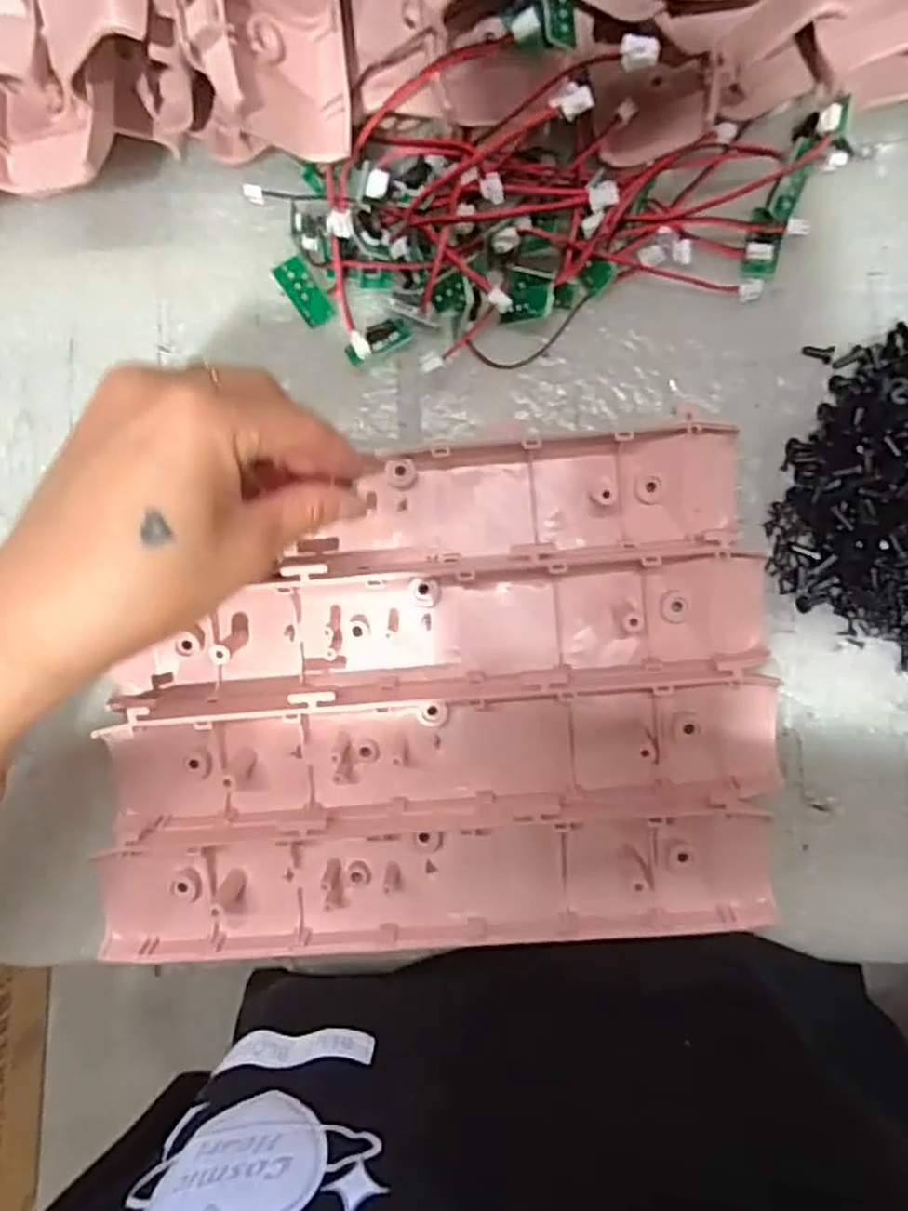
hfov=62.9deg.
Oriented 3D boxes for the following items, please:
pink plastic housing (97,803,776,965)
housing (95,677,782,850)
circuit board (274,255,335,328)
[{"bbox_3d":[-0.009,0.118,0.306,0.273,0.017,0.051,-5,86,3],"label":"pink plastic housing"},{"bbox_3d":[-0.006,0.063,0.305,0.272,0.023,0.053,-5,86,3],"label":"housing"},{"bbox_3d":[-0.065,-0.136,0.324,0.014,0.029,0.004,-37,42,1],"label":"circuit board"}]

